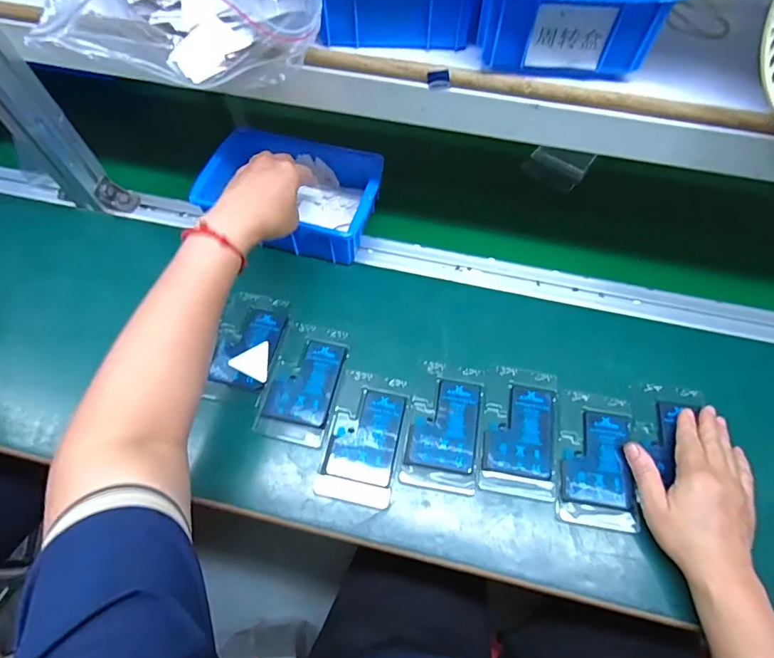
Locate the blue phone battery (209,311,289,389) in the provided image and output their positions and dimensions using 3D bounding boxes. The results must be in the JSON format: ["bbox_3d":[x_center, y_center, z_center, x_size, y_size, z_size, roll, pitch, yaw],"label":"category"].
[{"bbox_3d":[-0.150,0.021,0.499,0.062,0.008,0.090,12,63,6],"label":"blue phone battery"}]

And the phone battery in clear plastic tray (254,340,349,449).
[{"bbox_3d":[-0.089,0.063,0.478,0.074,0.013,0.110,13,63,7],"label":"phone battery in clear plastic tray"}]

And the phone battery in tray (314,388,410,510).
[{"bbox_3d":[-0.023,0.114,0.452,0.071,0.014,0.111,10,62,5],"label":"phone battery in tray"}]

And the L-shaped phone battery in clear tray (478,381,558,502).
[{"bbox_3d":[0.134,0.108,0.455,0.070,0.013,0.112,8,62,4],"label":"L-shaped phone battery in clear tray"}]

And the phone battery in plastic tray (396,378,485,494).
[{"bbox_3d":[0.058,0.104,0.457,0.068,0.012,0.109,10,62,5],"label":"phone battery in plastic tray"}]

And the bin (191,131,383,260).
[{"bbox_3d":[-0.114,-0.165,0.552,0.199,0.062,0.133,13,61,4],"label":"bin"}]

